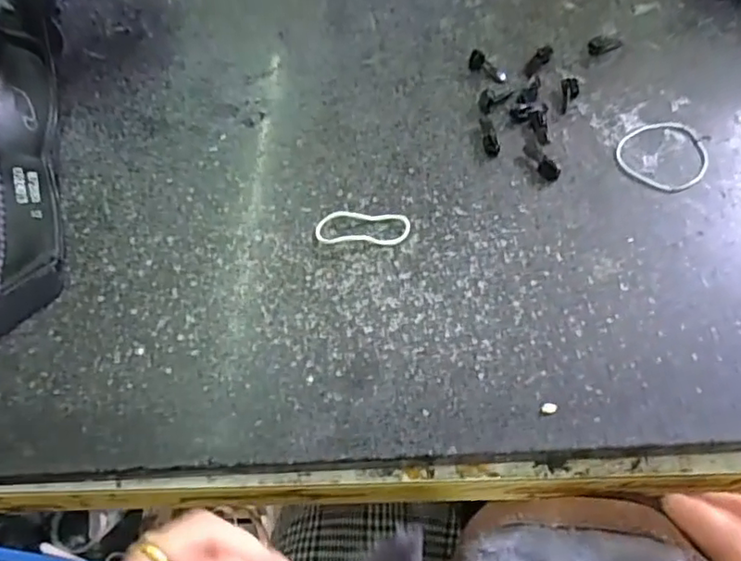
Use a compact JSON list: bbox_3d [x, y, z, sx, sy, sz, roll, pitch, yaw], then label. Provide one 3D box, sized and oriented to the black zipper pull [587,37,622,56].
[{"bbox_3d":[0.160,-0.162,0.402,0.027,0.006,0.012,-23,62,-16],"label":"black zipper pull"}]

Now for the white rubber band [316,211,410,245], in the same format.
[{"bbox_3d":[-0.004,-0.030,0.323,0.051,0.004,0.023,0,59,1],"label":"white rubber band"}]

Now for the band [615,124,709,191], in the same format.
[{"bbox_3d":[0.176,-0.076,0.349,0.056,0.004,0.049,-38,66,-20],"label":"band"}]

